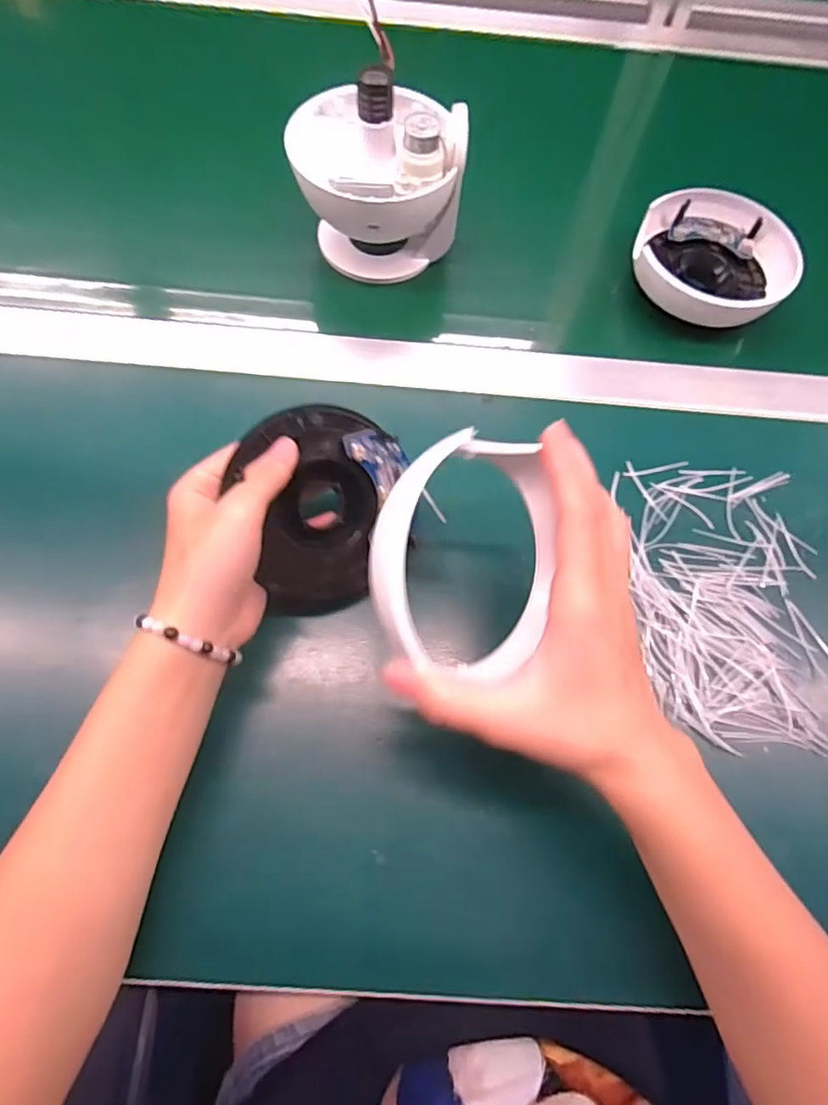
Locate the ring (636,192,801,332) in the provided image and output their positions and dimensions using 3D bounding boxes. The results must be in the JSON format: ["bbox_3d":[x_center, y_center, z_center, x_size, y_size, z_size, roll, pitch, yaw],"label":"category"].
[{"bbox_3d":[0.222,-0.215,0.410,0.111,0.034,0.105,1,69,-3],"label":"ring"}]

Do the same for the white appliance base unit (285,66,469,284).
[{"bbox_3d":[-0.026,-0.268,0.393,0.112,0.116,0.102,-3,69,-4],"label":"white appliance base unit"}]

